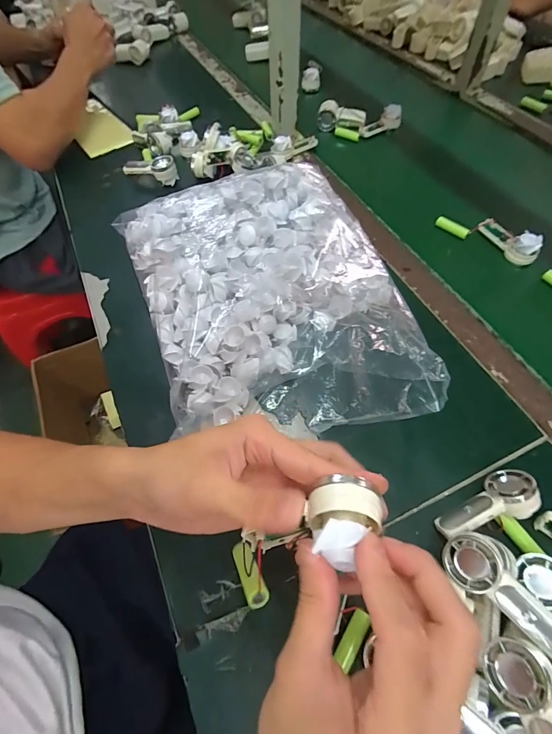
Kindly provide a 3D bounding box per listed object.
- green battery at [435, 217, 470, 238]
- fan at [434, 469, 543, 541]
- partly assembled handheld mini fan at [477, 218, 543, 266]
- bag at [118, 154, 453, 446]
[{"bbox_3d":[0.266,-0.211,0.544,0.051,0.015,0.013,38,68,20],"label":"green battery"},{"bbox_3d":[0.189,0.128,0.317,0.091,0.040,0.024,-30,109,-8],"label":"fan"},{"bbox_3d":[0.332,-0.185,0.512,0.028,0.035,0.091,-27,62,-14],"label":"partly assembled handheld mini fan"},{"bbox_3d":[-0.010,-0.089,0.434,0.297,0.083,0.373,-17,60,-8],"label":"bag"}]

